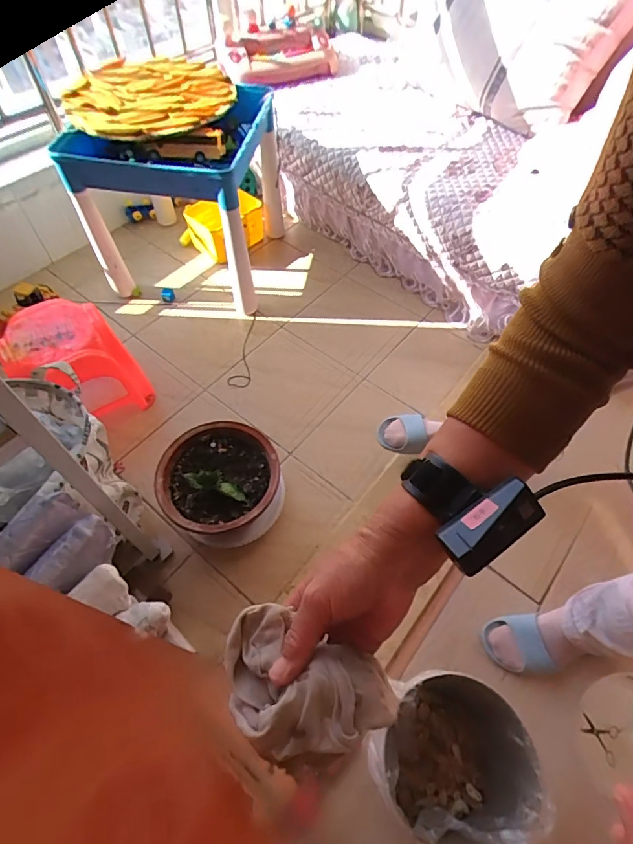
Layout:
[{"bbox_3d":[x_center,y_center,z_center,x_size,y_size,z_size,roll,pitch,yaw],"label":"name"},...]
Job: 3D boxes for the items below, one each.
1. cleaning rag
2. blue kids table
[{"bbox_3d":[-0.010,0.185,0.305,0.124,0.035,0.080,23,60,12],"label":"cleaning rag"},{"bbox_3d":[-0.359,-0.651,1.258,0.424,0.443,0.507,8,58,3],"label":"blue kids table"}]

